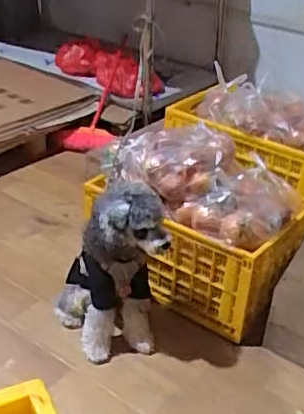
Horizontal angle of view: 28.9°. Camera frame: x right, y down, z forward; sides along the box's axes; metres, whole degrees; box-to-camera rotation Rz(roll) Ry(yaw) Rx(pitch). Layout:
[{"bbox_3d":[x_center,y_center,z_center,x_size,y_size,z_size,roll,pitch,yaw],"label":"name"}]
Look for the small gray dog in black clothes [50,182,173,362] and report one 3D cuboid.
[{"bbox_3d":[-0.124,0.163,1.612,0.268,0.491,0.279,-3,31,-10],"label":"small gray dog in black clothes"}]

